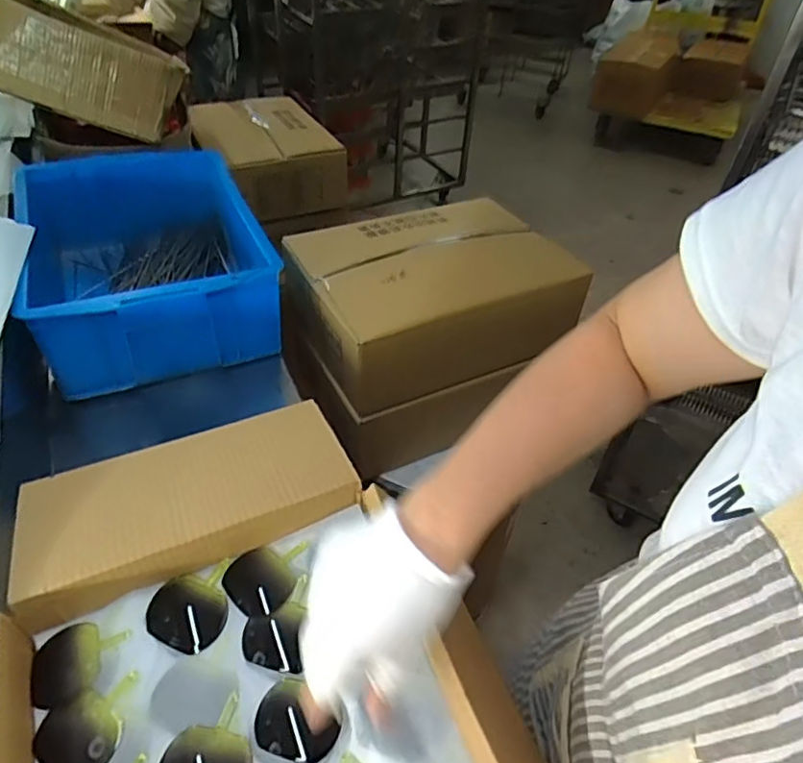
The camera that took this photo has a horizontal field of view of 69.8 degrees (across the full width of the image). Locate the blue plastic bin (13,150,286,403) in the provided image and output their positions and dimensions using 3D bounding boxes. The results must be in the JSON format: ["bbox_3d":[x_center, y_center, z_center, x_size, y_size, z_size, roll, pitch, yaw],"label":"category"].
[{"bbox_3d":[-0.372,-0.172,0.843,0.305,0.165,0.383,-17,47,-21],"label":"blue plastic bin"}]

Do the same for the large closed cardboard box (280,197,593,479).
[{"bbox_3d":[0.036,-0.098,0.957,0.390,0.294,0.301,-19,50,-24],"label":"large closed cardboard box"}]

